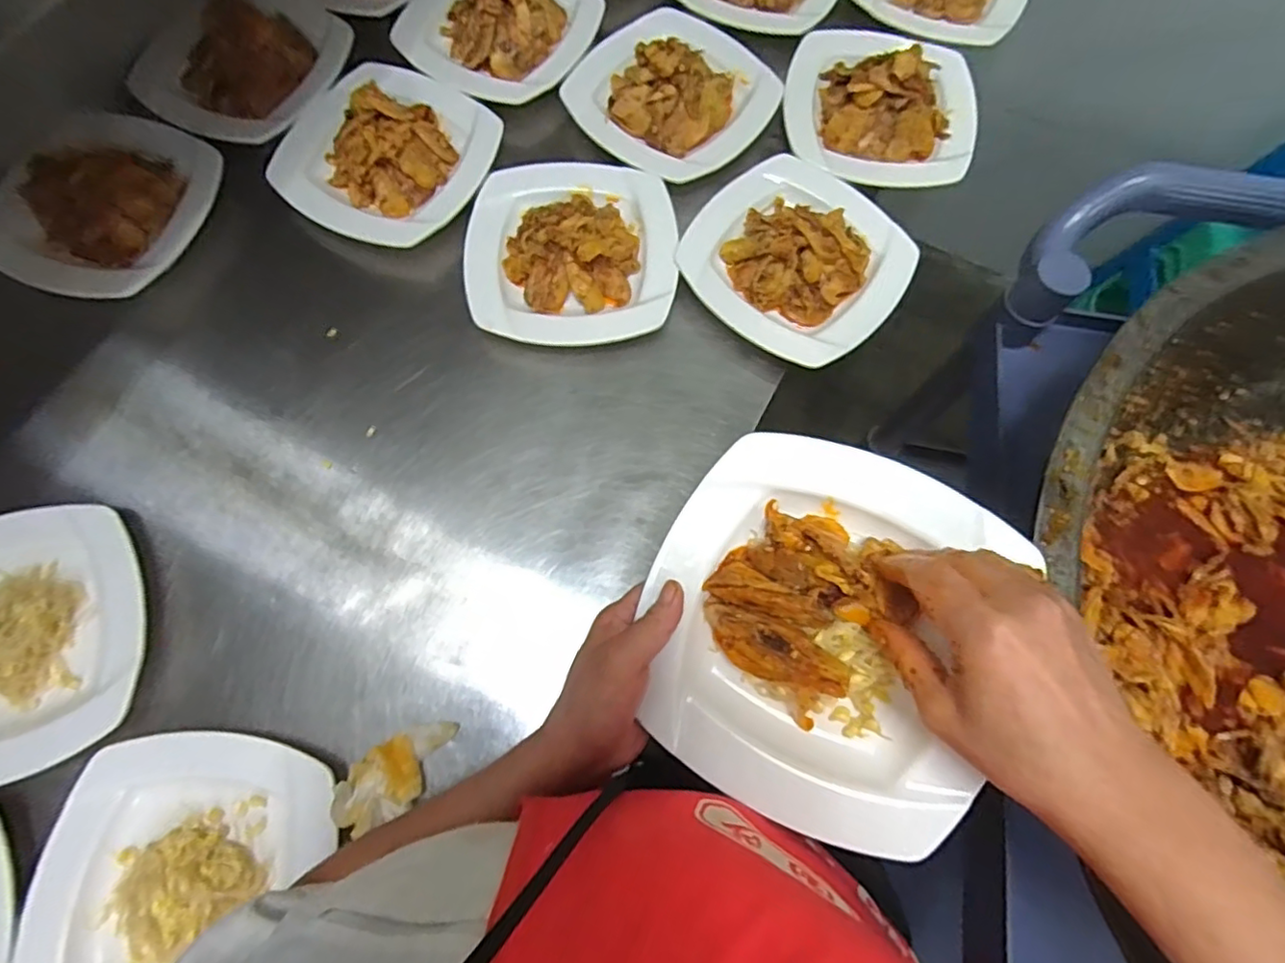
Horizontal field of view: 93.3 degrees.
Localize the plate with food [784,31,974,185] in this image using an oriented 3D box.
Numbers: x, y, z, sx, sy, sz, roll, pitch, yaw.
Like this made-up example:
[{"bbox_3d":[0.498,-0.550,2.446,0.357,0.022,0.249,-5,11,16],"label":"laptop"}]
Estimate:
[{"bbox_3d":[0.262,-0.419,0.641,0.204,0.058,0.194,0,74,-1],"label":"plate with food"}]

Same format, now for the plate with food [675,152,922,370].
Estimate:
[{"bbox_3d":[0.154,-0.229,0.592,0.208,0.046,0.195,38,77,10],"label":"plate with food"}]

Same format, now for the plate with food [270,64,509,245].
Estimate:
[{"bbox_3d":[-0.265,-0.346,0.608,0.196,0.053,0.200,28,75,7],"label":"plate with food"}]

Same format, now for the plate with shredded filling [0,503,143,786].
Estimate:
[{"bbox_3d":[-0.500,0.125,0.468,0.204,0.037,0.201,-22,72,-10],"label":"plate with shredded filling"}]

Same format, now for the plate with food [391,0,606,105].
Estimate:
[{"bbox_3d":[-0.155,-0.491,0.620,0.189,0.050,0.183,27,75,7],"label":"plate with food"}]

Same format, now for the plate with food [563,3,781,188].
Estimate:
[{"bbox_3d":[0.031,-0.431,0.644,0.201,0.051,0.196,42,77,11],"label":"plate with food"}]

